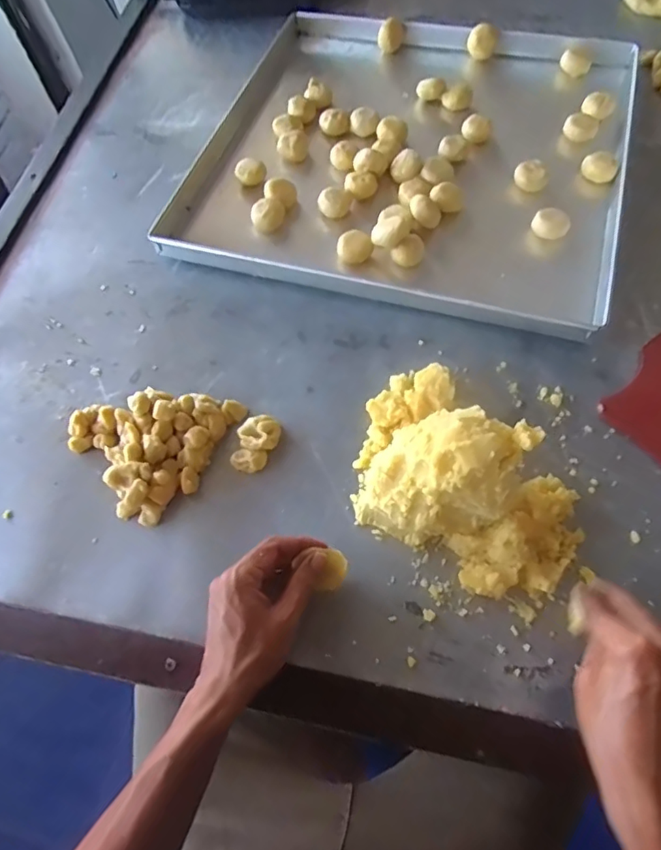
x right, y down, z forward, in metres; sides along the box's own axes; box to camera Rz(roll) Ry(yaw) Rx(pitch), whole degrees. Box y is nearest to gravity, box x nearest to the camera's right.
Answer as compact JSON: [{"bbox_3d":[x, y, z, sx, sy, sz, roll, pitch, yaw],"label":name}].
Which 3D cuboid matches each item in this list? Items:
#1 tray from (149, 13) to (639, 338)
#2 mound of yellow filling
[{"bbox_3d":[0.109,-0.361,0.699,0.506,0.037,0.515,16,65,11],"label":"tray"},{"bbox_3d":[0.106,0.036,0.455,0.152,0.107,0.226,-40,67,-15],"label":"mound of yellow filling"}]

